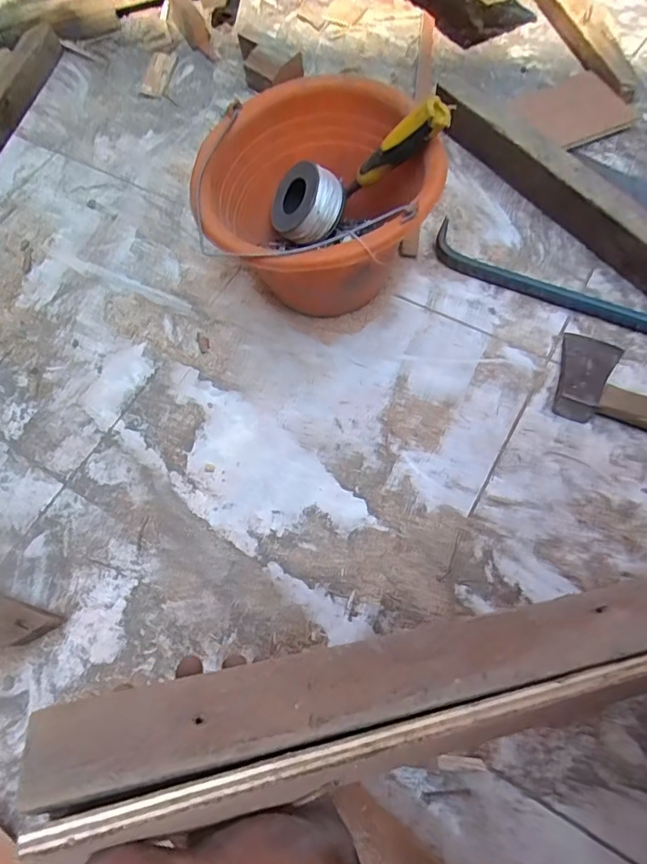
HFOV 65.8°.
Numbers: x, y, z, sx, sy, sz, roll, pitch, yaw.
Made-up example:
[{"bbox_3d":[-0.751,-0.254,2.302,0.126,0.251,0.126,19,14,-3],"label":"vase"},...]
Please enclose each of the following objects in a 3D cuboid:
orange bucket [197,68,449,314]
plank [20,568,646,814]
[{"bbox_3d":[-0.001,-0.240,0.571,0.230,0.177,0.243,-2,66,5],"label":"orange bucket"},{"bbox_3d":[0.100,0.111,0.265,0.449,0.020,0.041,-6,66,-16],"label":"plank"}]

